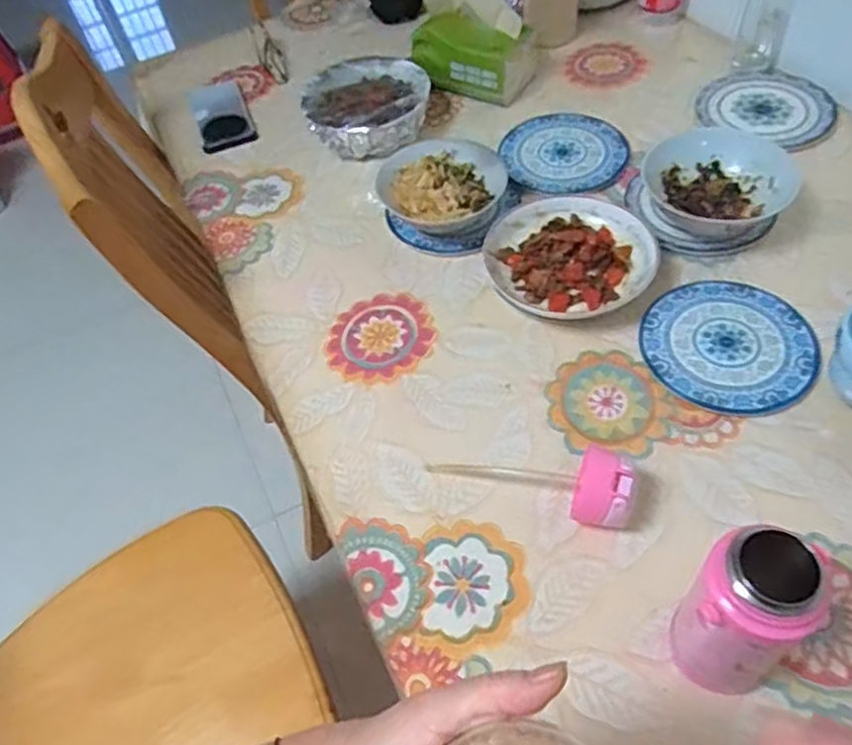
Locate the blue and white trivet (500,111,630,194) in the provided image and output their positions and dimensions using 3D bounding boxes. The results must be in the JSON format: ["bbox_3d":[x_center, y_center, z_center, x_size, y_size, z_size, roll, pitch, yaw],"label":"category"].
[{"bbox_3d":[0.181,-0.290,0.886,0.154,0.009,0.159,4,54,11],"label":"blue and white trivet"}]

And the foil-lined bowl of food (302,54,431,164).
[{"bbox_3d":[-0.080,-0.367,0.946,0.171,0.062,0.179,-4,53,5],"label":"foil-lined bowl of food"}]

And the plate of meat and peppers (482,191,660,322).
[{"bbox_3d":[0.160,-0.130,0.751,0.175,0.035,0.167,-4,53,5],"label":"plate of meat and peppers"}]

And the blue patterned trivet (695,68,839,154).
[{"bbox_3d":[0.451,-0.351,0.892,0.165,0.009,0.148,29,62,25],"label":"blue patterned trivet"}]

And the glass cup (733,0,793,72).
[{"bbox_3d":[0.460,-0.469,0.924,0.059,0.089,0.059,-4,53,5],"label":"glass cup"}]

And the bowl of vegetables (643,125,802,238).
[{"bbox_3d":[0.326,-0.206,0.760,0.132,0.070,0.144,-4,53,5],"label":"bowl of vegetables"}]

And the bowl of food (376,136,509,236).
[{"bbox_3d":[0.021,-0.221,0.822,0.139,0.060,0.141,-4,53,5],"label":"bowl of food"}]

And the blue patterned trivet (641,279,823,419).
[{"bbox_3d":[0.301,-0.028,0.675,0.159,0.010,0.155,-4,53,5],"label":"blue patterned trivet"}]

